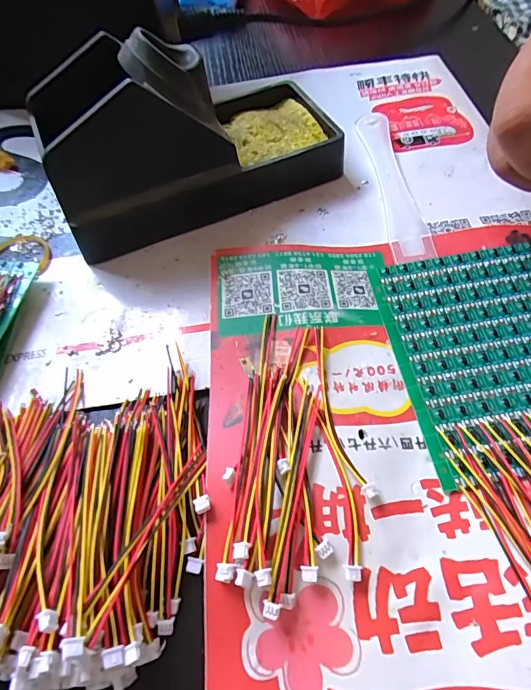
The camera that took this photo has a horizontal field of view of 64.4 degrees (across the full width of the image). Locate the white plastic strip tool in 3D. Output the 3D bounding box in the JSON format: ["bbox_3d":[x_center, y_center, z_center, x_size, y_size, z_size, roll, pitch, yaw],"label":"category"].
[{"bbox_3d":[0.070,-0.094,0.235,0.020,0.004,0.123,-3,57,0],"label":"white plastic strip tool"}]

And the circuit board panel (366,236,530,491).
[{"bbox_3d":[0.100,-0.001,0.173,0.091,0.004,0.100,-10,61,0],"label":"circuit board panel"}]

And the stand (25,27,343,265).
[{"bbox_3d":[-0.038,-0.114,0.217,0.145,0.073,0.067,-23,59,-10],"label":"stand"}]

